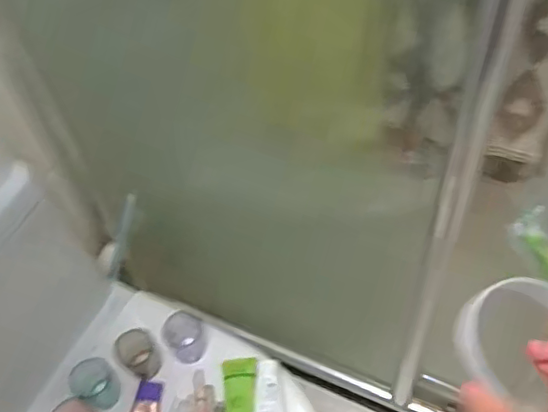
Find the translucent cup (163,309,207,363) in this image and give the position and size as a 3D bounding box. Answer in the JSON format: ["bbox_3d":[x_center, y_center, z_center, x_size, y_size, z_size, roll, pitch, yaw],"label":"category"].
[{"bbox_3d":[-0.143,0.217,0.953,0.061,0.087,0.051,-27,55,-14],"label":"translucent cup"}]

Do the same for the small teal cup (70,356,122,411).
[{"bbox_3d":[-0.280,0.282,0.916,0.069,0.058,0.062,37,64,28],"label":"small teal cup"}]

